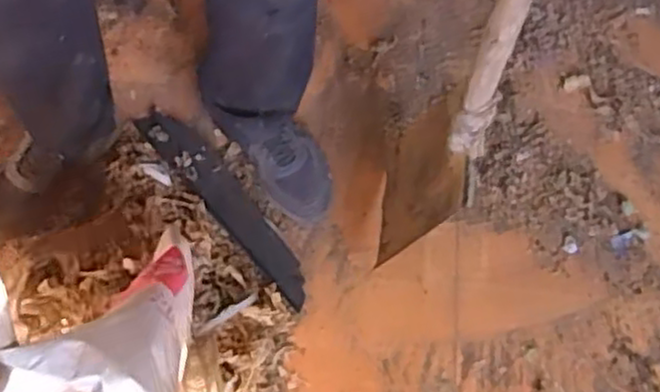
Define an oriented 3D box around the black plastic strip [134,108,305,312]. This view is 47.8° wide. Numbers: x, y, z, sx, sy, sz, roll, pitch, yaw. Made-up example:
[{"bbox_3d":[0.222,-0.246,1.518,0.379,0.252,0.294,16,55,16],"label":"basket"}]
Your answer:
[{"bbox_3d":[-0.156,0.004,1.117,0.063,0.019,0.377,-39,77,-13],"label":"black plastic strip"}]

